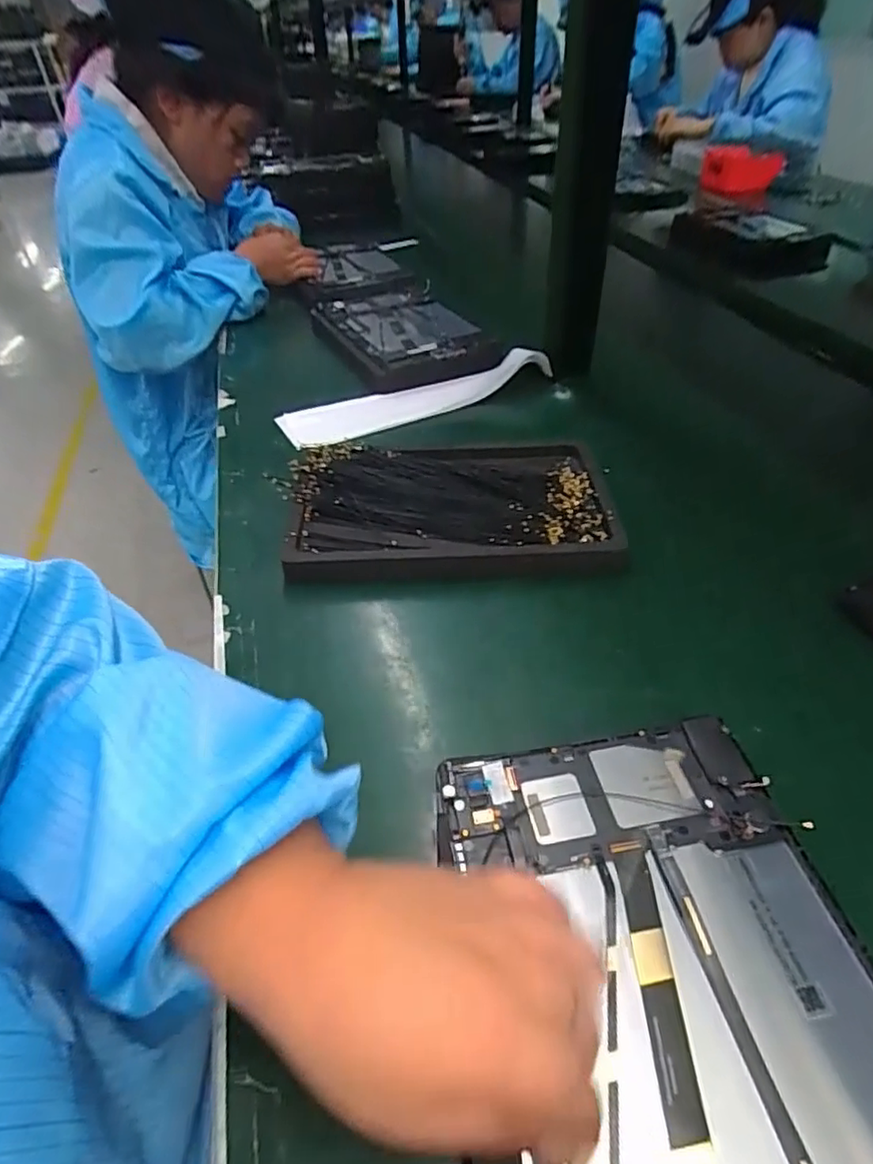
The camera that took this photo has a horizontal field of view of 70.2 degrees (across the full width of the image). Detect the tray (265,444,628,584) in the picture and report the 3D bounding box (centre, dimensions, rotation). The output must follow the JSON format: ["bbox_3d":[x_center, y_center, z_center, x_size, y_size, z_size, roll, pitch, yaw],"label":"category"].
[{"bbox_3d":[0.006,-0.060,0.500,0.252,0.032,0.158,-2,41,3],"label":"tray"}]

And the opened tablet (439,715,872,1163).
[{"bbox_3d":[0.096,0.162,0.229,0.146,0.010,0.239,-8,43,-8],"label":"opened tablet"}]

